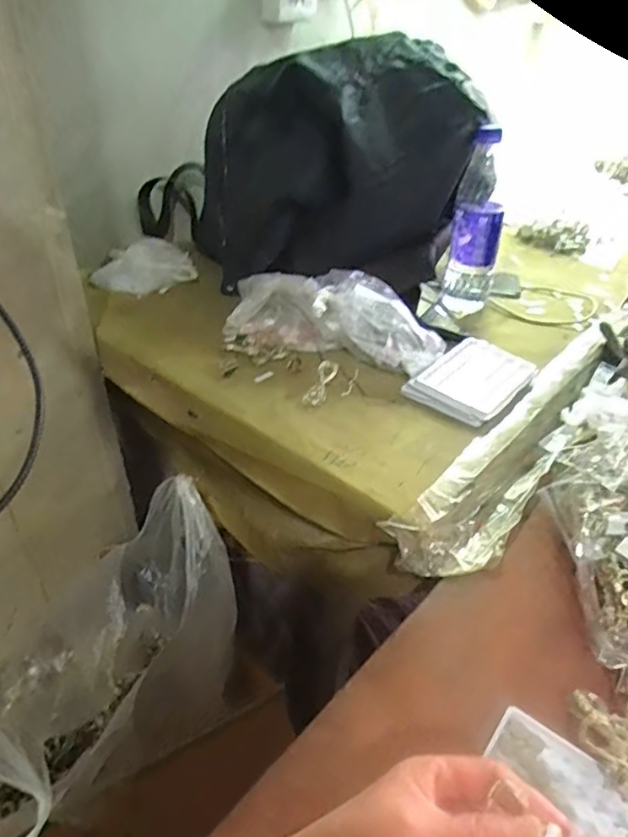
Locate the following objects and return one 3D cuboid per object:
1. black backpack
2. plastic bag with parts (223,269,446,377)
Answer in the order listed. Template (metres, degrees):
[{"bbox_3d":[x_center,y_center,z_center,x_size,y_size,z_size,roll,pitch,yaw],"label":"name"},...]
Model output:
[{"bbox_3d":[-0.025,-0.377,0.849,0.317,0.259,0.459,-22,43,-28],"label":"black backpack"},{"bbox_3d":[0.019,-0.120,0.682,0.264,0.073,0.111,11,38,12],"label":"plastic bag with parts"}]

